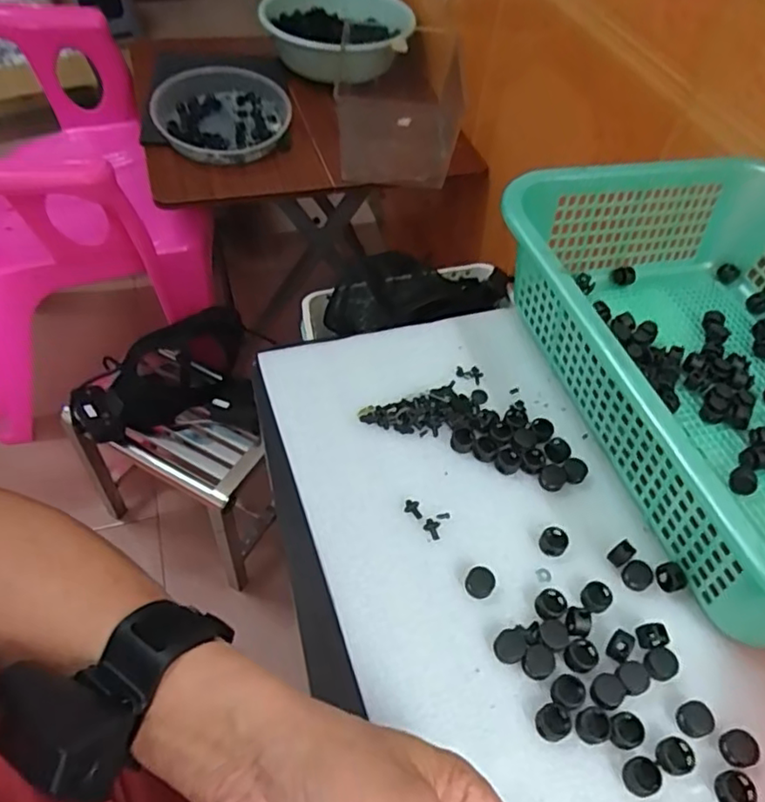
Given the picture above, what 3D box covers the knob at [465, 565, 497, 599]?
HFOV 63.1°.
[{"bbox_3d":[0.059,0.109,0.375,0.017,0.008,0.018,1,52,-1],"label":"knob"}]

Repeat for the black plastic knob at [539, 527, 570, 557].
[{"bbox_3d":[0.109,0.089,0.396,0.017,0.007,0.019,26,56,18],"label":"black plastic knob"}]

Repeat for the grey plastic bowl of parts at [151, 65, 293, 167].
[{"bbox_3d":[-0.275,-0.491,1.063,0.222,0.049,0.234,-22,56,-18],"label":"grey plastic bowl of parts"}]

